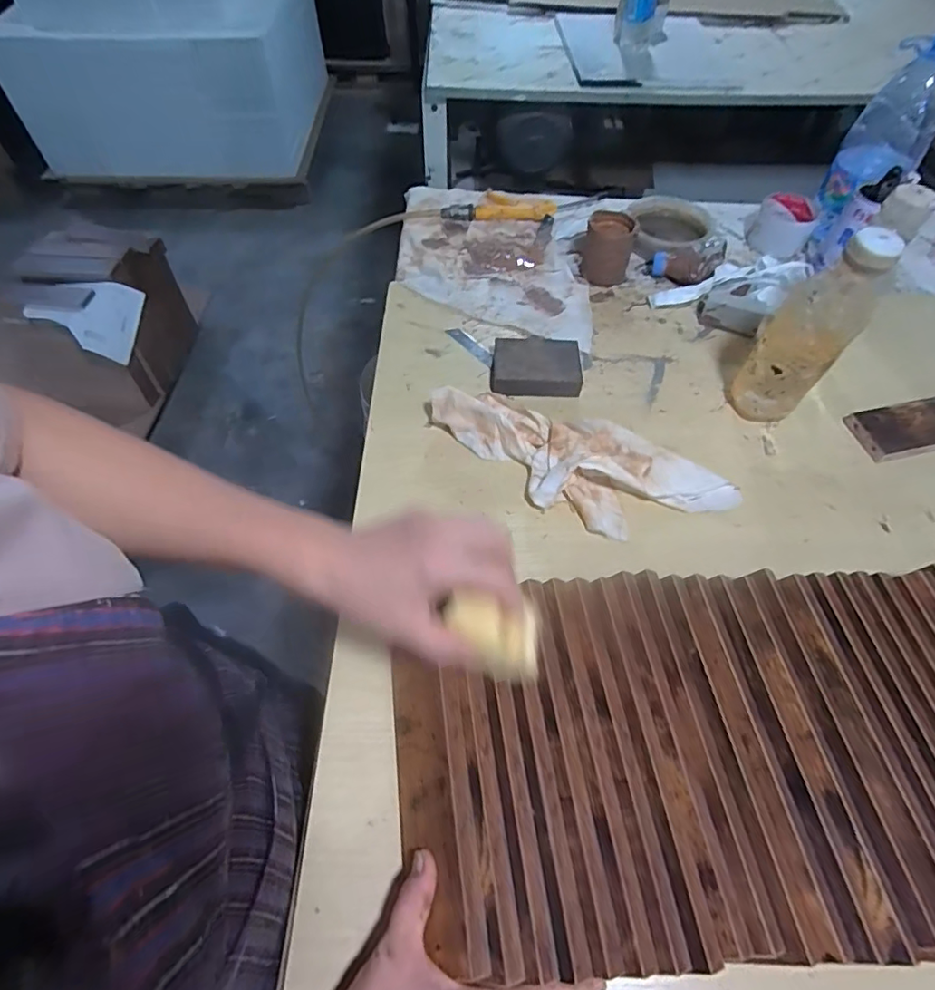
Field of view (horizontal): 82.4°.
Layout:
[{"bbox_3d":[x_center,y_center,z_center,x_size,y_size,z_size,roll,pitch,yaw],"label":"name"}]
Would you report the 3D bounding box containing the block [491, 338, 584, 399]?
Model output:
[{"bbox_3d":[0.078,-0.148,0.617,0.102,0.030,0.074,-1,59,-4],"label":"block"}]

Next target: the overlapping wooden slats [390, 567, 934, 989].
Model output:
[{"bbox_3d":[0.224,0.176,0.384,0.540,0.039,0.252,-4,59,-3],"label":"overlapping wooden slats"}]

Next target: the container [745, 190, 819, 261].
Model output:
[{"bbox_3d":[0.472,-0.401,0.799,0.083,0.059,0.075,28,61,16],"label":"container"}]

